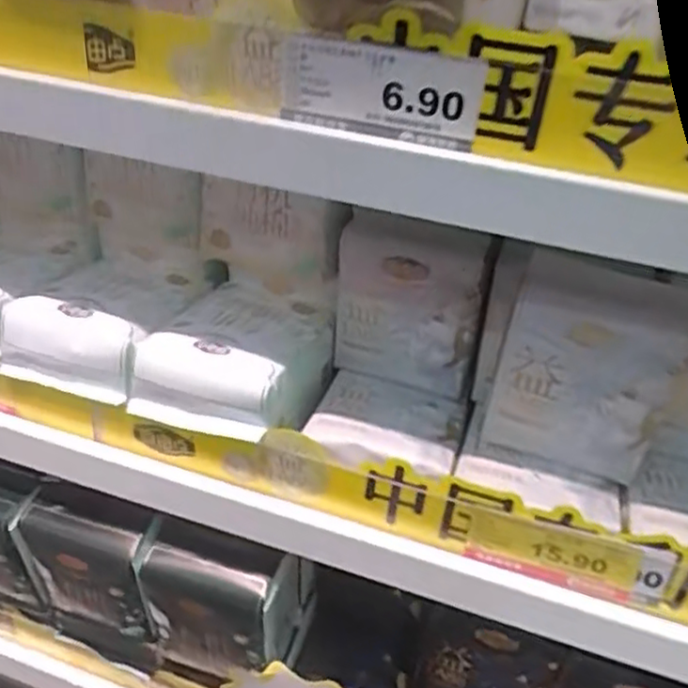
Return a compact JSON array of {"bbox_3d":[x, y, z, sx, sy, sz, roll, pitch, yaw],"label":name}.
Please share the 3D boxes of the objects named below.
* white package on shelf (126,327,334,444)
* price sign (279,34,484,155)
[{"bbox_3d":[-0.070,0.013,0.444,0.101,0.050,0.094,14,30,13],"label":"white package on shelf"},{"bbox_3d":[0.015,-0.108,0.294,0.086,0.037,0.005,13,33,8],"label":"price sign"}]

